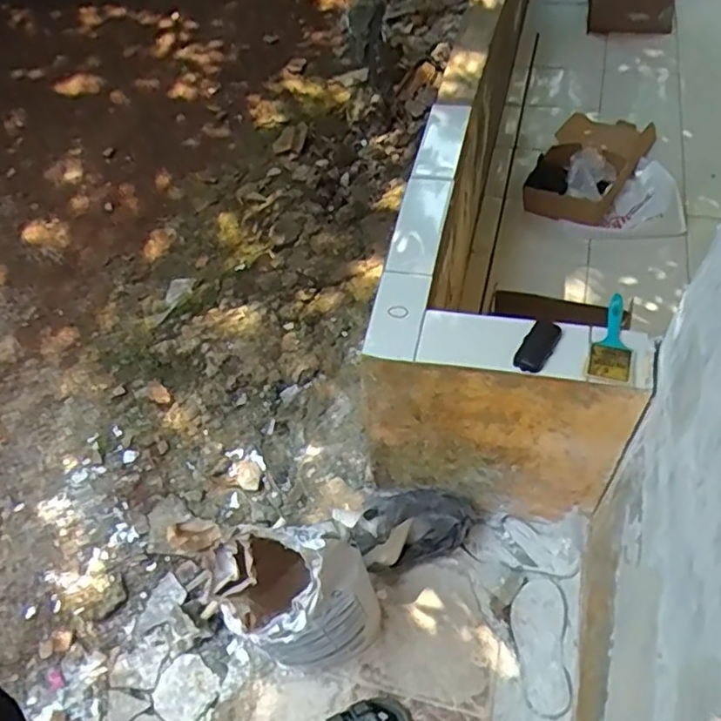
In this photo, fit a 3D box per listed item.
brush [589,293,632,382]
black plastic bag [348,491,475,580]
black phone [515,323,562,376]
[{"bbox_3d":[0.446,-0.046,1.114,0.064,0.010,0.187,12,57,13],"label":"brush"},{"bbox_3d":[0.119,0.386,1.504,0.285,0.136,0.179,-22,56,-10],"label":"black plastic bag"},{"bbox_3d":[0.315,-0.023,1.122,0.051,0.010,0.106,29,76,23],"label":"black phone"}]

